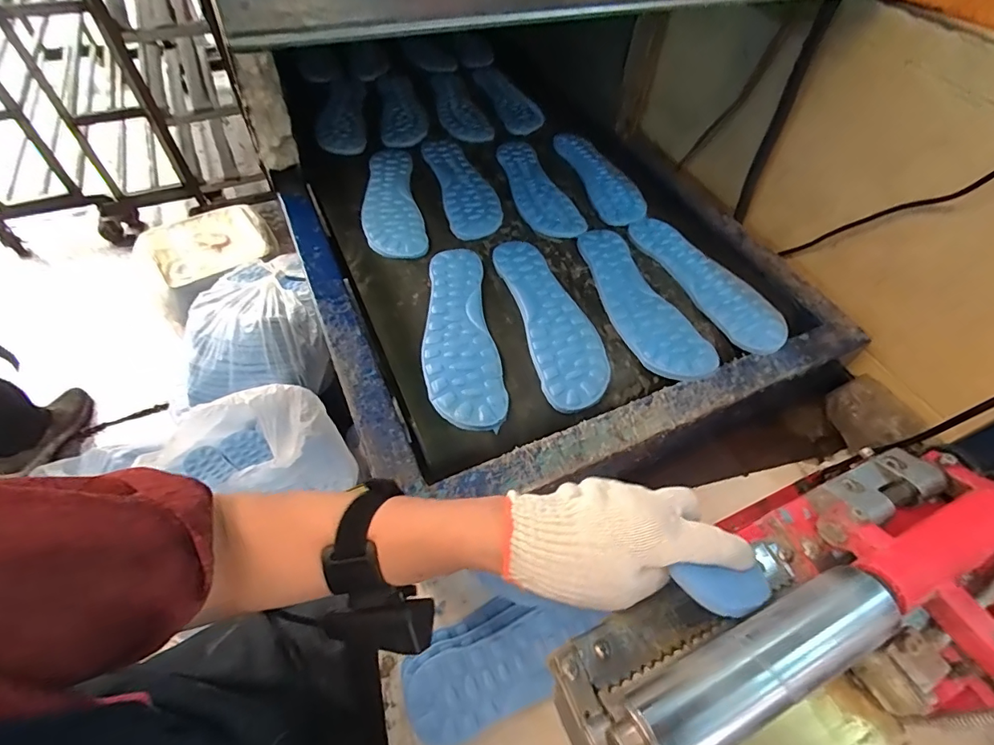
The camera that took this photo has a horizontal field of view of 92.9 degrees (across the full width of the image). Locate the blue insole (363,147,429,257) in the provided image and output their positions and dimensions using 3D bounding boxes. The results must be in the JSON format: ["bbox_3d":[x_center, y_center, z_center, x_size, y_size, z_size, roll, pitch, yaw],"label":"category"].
[{"bbox_3d":[-0.155,-0.253,0.688,0.081,0.013,0.250,-9,55,-9],"label":"blue insole"}]

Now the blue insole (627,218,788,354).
[{"bbox_3d":[0.268,-0.126,0.610,0.084,0.011,0.255,-23,59,-18],"label":"blue insole"}]

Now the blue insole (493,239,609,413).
[{"bbox_3d":[0.065,-0.073,0.563,0.082,0.011,0.256,-11,54,-11],"label":"blue insole"}]

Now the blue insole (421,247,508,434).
[{"bbox_3d":[-0.045,-0.053,0.543,0.080,0.011,0.261,-5,53,-7],"label":"blue insole"}]

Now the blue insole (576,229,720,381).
[{"bbox_3d":[0.168,-0.093,0.585,0.089,0.010,0.257,-17,57,-15],"label":"blue insole"}]

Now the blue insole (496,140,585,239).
[{"bbox_3d":[0.057,-0.288,0.726,0.073,0.013,0.250,-14,56,-13],"label":"blue insole"}]

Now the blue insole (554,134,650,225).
[{"bbox_3d":[0.166,-0.315,0.762,0.078,0.014,0.258,-11,55,-11],"label":"blue insole"}]

